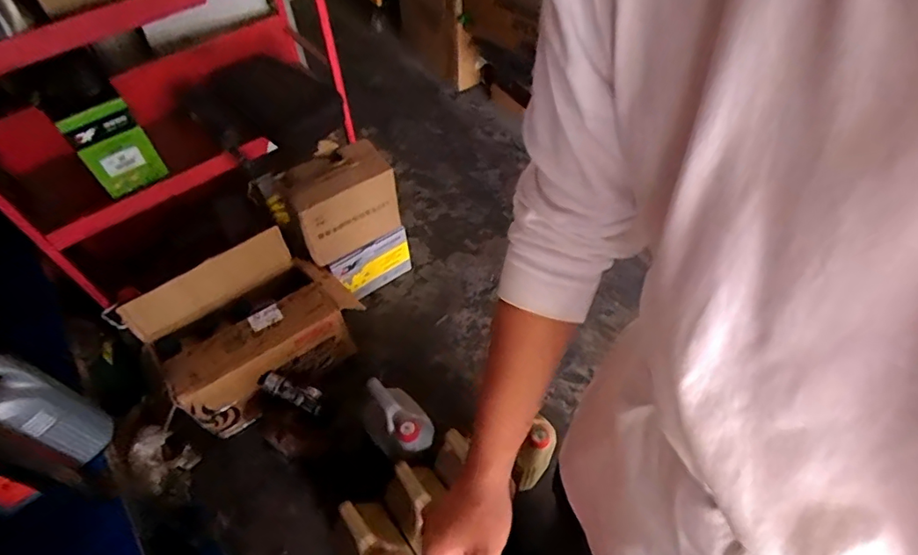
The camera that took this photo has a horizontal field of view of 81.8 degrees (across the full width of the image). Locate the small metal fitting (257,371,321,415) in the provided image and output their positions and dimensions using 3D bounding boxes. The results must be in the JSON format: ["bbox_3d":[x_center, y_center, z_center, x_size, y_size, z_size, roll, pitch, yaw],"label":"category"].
[{"bbox_3d":[-0.423,0.289,1.346,0.167,0.058,0.071,26,57,-1],"label":"small metal fitting"}]

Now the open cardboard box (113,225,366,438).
[{"bbox_3d":[-0.528,0.132,1.392,0.481,0.308,0.295,-35,61,-22],"label":"open cardboard box"}]

